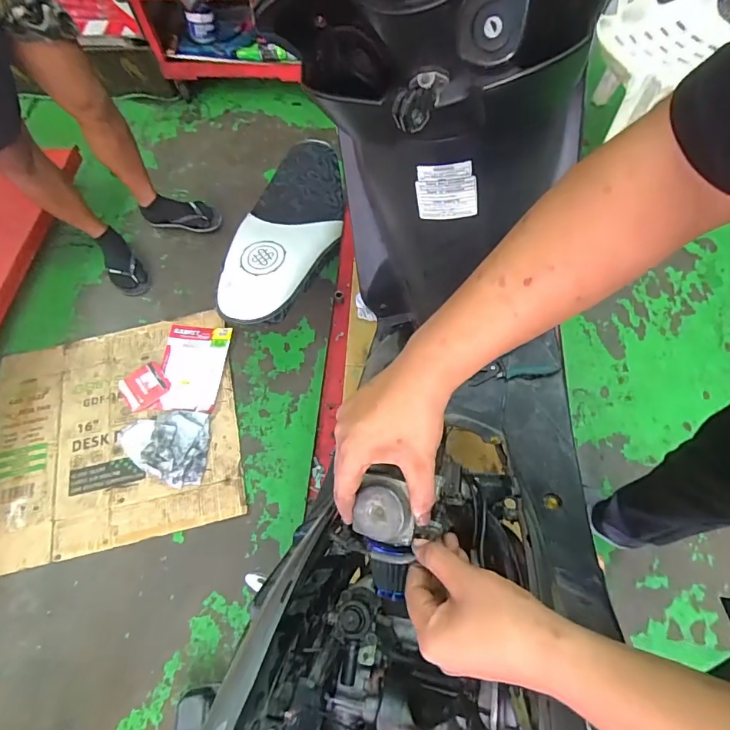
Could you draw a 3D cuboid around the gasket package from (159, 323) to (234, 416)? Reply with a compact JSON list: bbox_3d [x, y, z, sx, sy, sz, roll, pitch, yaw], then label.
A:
[{"bbox_3d":[-0.504,0.005,1.308,0.185,0.012,0.264,5,66,5],"label":"gasket package"}]

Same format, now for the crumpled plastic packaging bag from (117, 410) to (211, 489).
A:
[{"bbox_3d":[-0.550,0.214,1.200,0.254,0.036,0.198,1,66,4],"label":"crumpled plastic packaging bag"}]

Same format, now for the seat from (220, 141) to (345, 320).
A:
[{"bbox_3d":[-0.202,-0.384,1.225,0.238,0.128,0.662,6,65,6],"label":"seat"}]

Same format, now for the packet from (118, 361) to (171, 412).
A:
[{"bbox_3d":[-0.634,0.058,1.289,0.123,0.027,0.118,-29,67,-10],"label":"packet"}]

